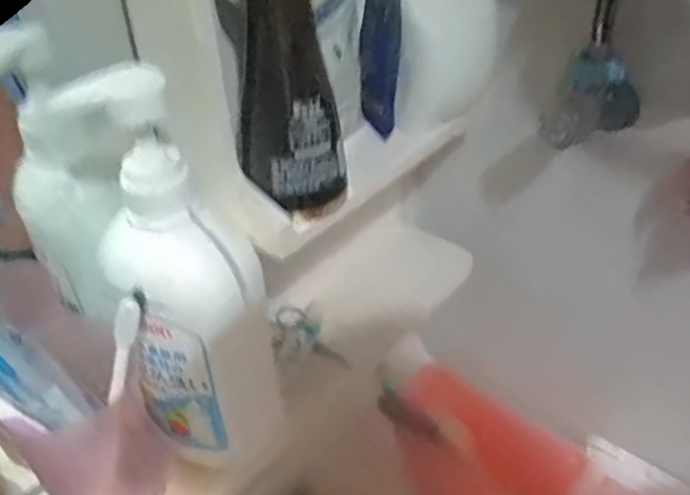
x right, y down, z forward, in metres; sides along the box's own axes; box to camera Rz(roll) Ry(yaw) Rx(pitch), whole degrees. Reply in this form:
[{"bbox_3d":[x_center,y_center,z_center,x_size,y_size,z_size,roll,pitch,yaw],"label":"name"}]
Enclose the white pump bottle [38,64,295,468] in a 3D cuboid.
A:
[{"bbox_3d":[-0.083,0.031,0.371,0.085,0.244,0.057,-14,40,-14],"label":"white pump bottle"}]

